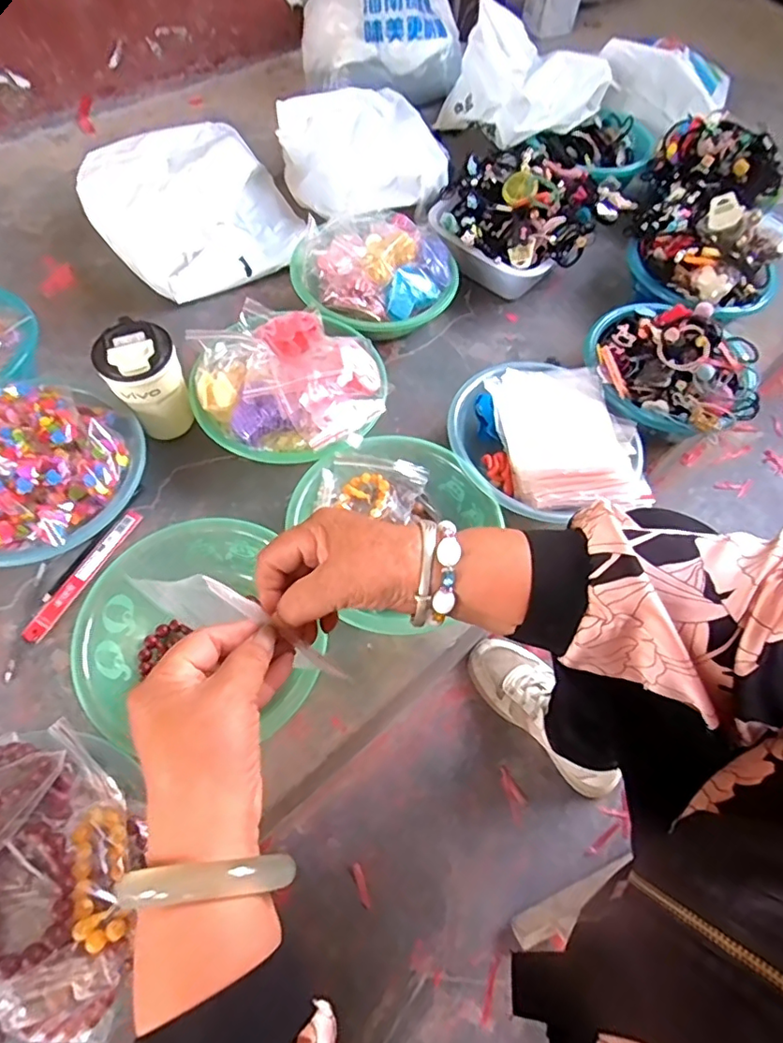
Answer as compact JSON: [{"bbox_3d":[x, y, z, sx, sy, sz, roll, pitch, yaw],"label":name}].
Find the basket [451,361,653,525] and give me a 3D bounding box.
[{"bbox_3d":[0.185,-0.095,0.695,0.216,0.100,0.230,2,62,-3],"label":"basket"}]

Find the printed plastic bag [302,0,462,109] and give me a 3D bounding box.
[{"bbox_3d":[-0.009,-0.960,1.049,0.308,0.206,0.188,-14,64,-11],"label":"printed plastic bag"}]

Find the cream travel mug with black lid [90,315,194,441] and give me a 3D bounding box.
[{"bbox_3d":[-0.289,-0.160,0.665,0.081,0.146,0.078,2,62,-3],"label":"cream travel mug with black lid"}]

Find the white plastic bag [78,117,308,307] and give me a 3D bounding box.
[{"bbox_3d":[-0.295,-0.489,0.873,0.294,0.094,0.304,-40,72,-21],"label":"white plastic bag"}]

